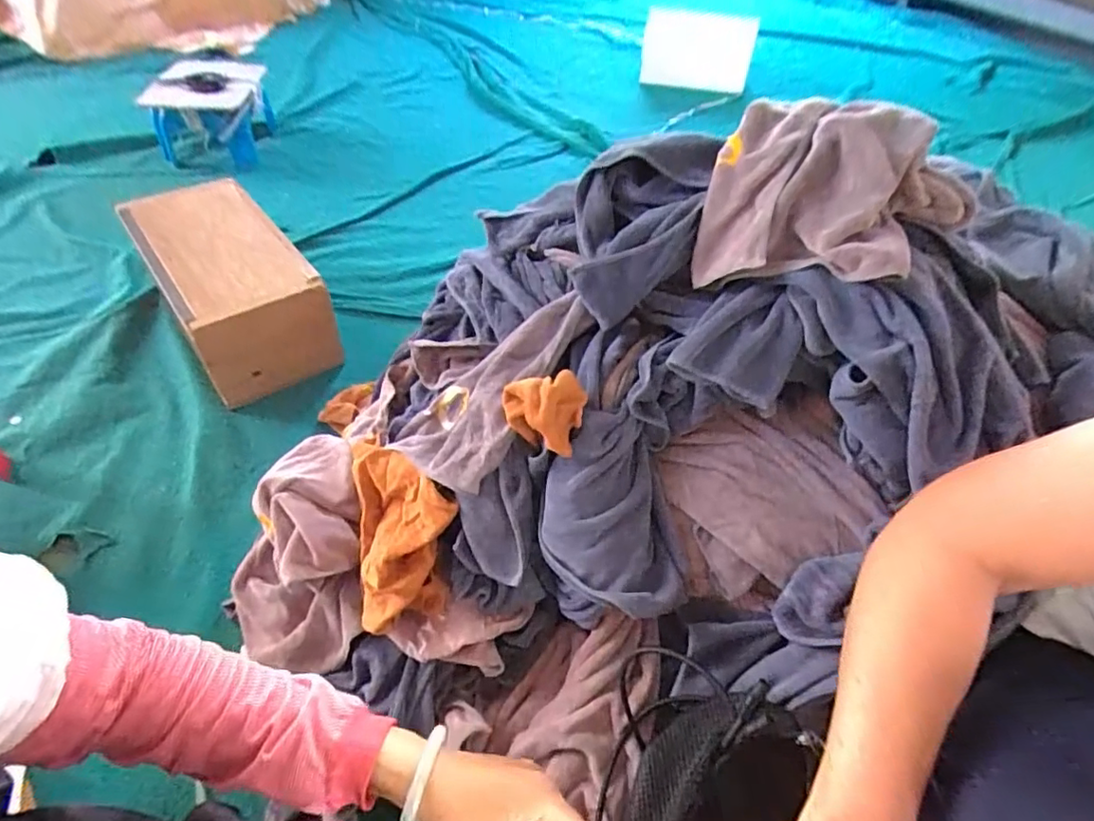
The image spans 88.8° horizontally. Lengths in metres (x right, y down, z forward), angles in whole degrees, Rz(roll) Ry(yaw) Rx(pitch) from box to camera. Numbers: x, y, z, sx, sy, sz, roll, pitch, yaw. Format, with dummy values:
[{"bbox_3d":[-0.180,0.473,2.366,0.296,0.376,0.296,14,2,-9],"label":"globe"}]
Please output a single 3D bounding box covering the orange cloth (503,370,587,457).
[{"bbox_3d":[-0.003,0.007,0.509,0.071,0.071,0.057,1,49,-5],"label":"orange cloth"}]

